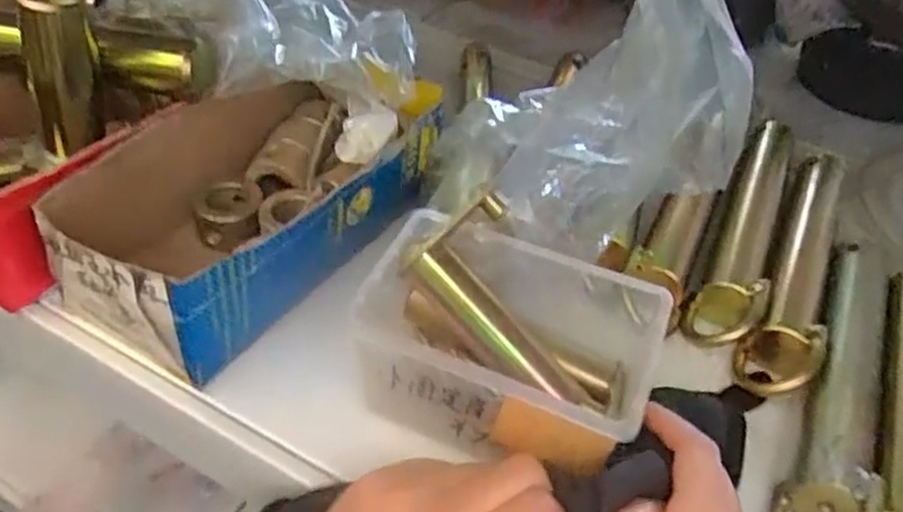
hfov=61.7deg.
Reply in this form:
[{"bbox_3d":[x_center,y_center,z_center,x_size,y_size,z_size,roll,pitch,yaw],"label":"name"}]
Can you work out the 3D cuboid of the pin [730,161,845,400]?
[{"bbox_3d":[0.201,0.004,0.438,0.036,0.026,0.200,21,45,16],"label":"pin"}]

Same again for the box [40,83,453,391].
[{"bbox_3d":[-0.110,-0.033,0.415,0.120,0.066,0.201,28,47,22],"label":"box"}]

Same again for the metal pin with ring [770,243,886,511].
[{"bbox_3d":[0.195,0.064,0.372,0.034,0.028,0.204,23,45,18],"label":"metal pin with ring"}]

